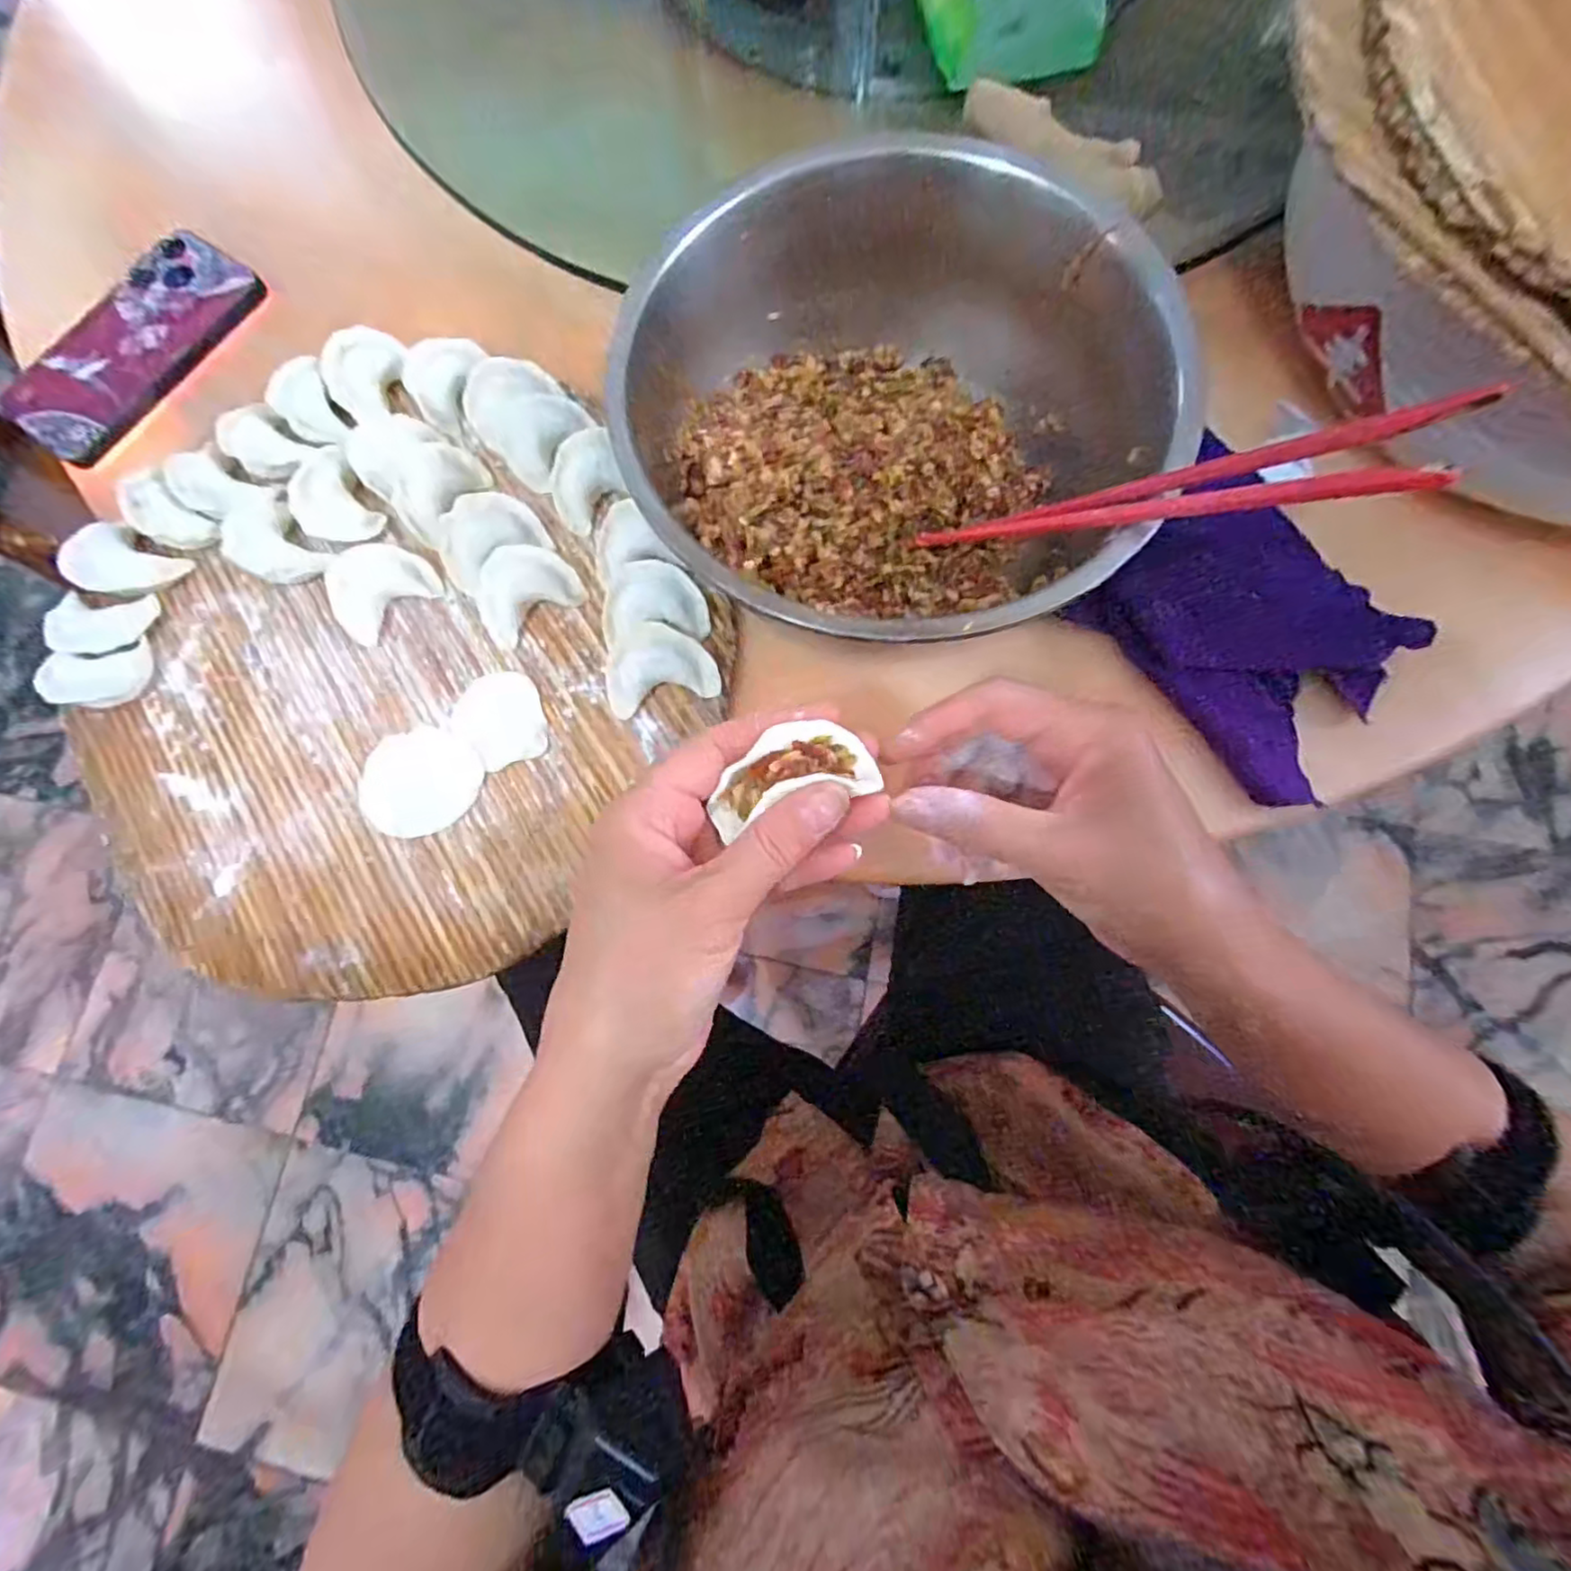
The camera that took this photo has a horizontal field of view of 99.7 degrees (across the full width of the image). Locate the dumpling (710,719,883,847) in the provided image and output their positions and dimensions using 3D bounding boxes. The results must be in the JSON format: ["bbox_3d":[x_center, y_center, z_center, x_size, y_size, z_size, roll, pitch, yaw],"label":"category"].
[{"bbox_3d":[0.002,-0.004,0.241,0.062,0.025,0.031,-21,79,-2],"label":"dumpling"}]

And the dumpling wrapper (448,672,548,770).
[{"bbox_3d":[-0.152,-0.035,0.351,0.046,0.006,0.053,-21,79,-3],"label":"dumpling wrapper"}]

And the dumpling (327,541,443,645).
[{"bbox_3d":[-0.222,-0.108,0.360,0.054,0.023,0.036,-37,80,-6],"label":"dumpling"}]

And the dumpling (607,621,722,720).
[{"bbox_3d":[-0.065,-0.061,0.340,0.056,0.020,0.037,-15,79,-2],"label":"dumpling"}]

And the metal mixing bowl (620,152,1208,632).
[{"bbox_3d":[0.048,-0.174,0.328,0.239,0.095,0.238,0,79,1],"label":"metal mixing bowl"}]

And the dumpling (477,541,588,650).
[{"bbox_3d":[-0.141,-0.106,0.354,0.053,0.021,0.038,-34,80,-6],"label":"dumpling"}]

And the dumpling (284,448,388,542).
[{"bbox_3d":[-0.256,-0.161,0.371,0.039,0.016,0.056,-33,80,-5],"label":"dumpling"}]

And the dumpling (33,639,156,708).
[{"bbox_3d":[-0.369,-0.057,0.356,0.050,0.016,0.031,-15,79,-2],"label":"dumpling"}]

